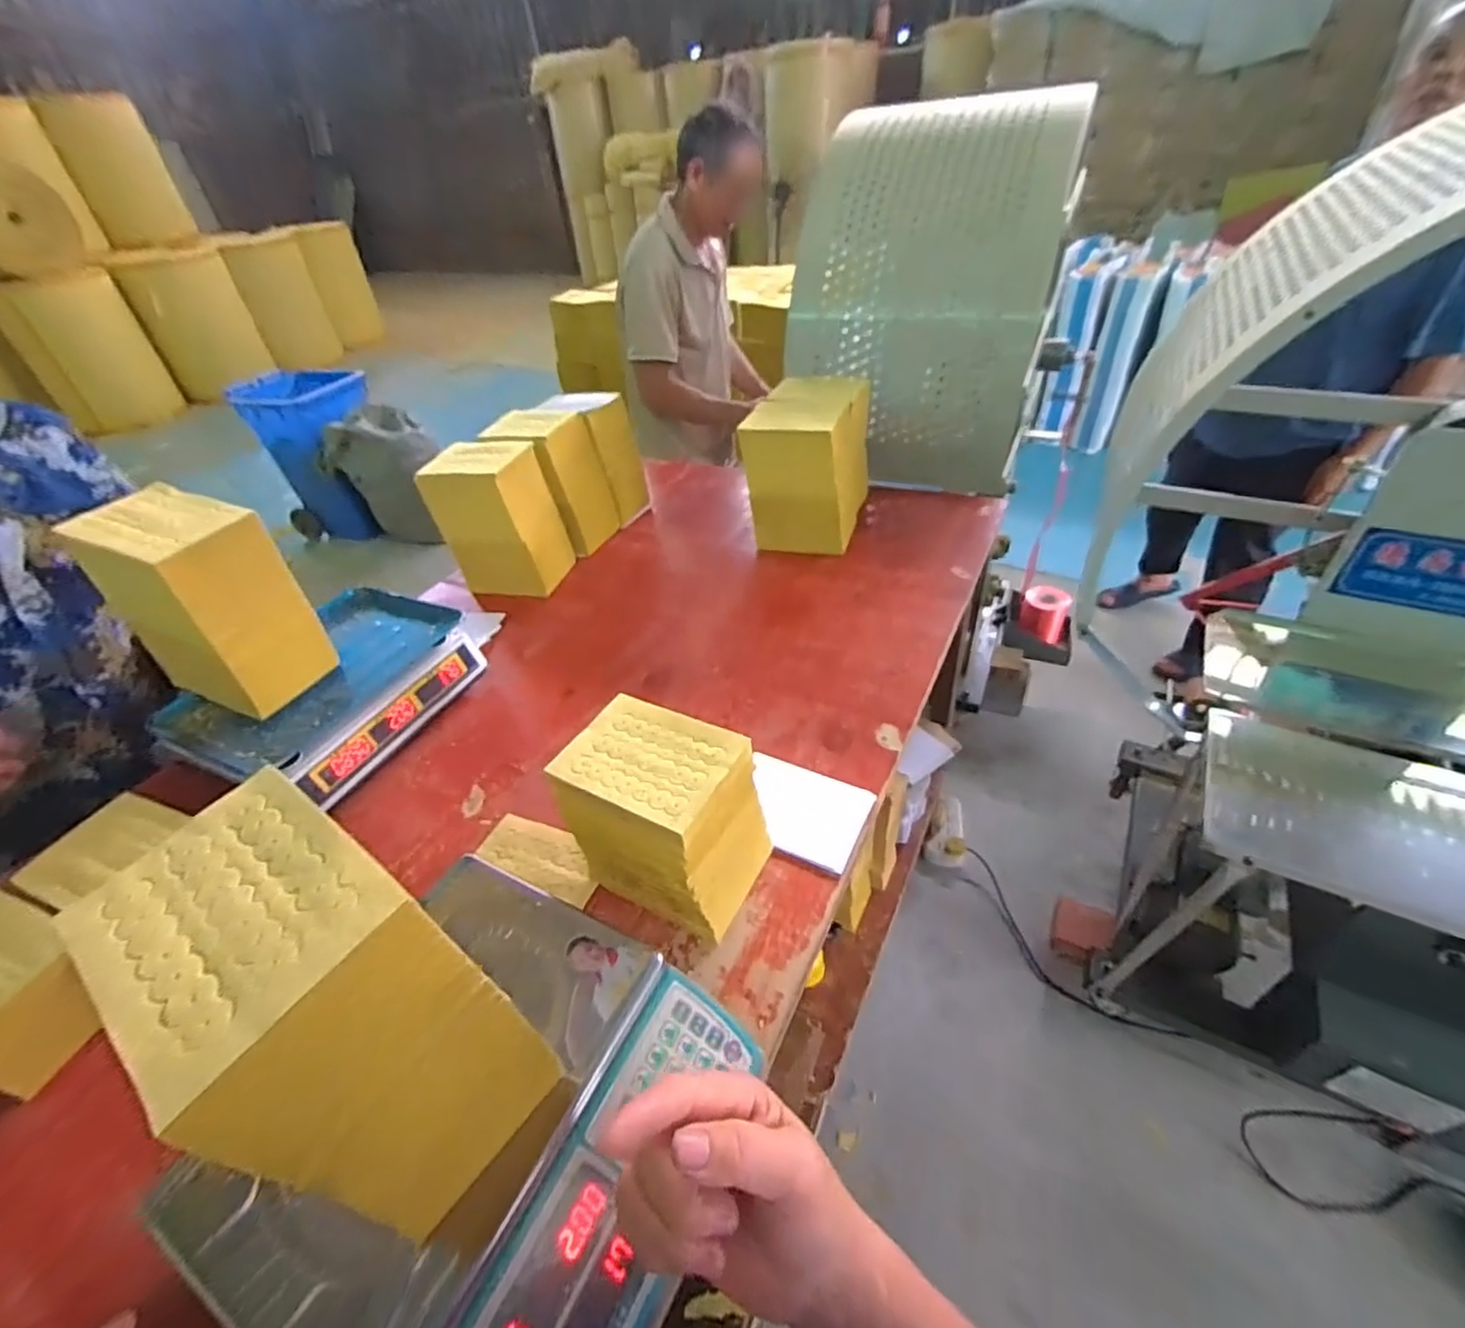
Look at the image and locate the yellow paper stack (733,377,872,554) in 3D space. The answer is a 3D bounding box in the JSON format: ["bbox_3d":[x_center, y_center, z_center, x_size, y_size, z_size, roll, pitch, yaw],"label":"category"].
[{"bbox_3d":[0.144,-0.359,1.154,0.179,0.235,0.237,13,44,20],"label":"yellow paper stack"}]

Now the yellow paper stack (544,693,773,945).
[{"bbox_3d":[-0.068,0.150,0.634,0.174,0.161,0.122,18,45,25],"label":"yellow paper stack"}]

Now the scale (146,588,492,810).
[{"bbox_3d":[-0.536,0.043,0.865,0.233,0.106,0.336,13,44,21],"label":"scale"}]

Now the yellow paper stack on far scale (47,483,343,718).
[{"bbox_3d":[-0.618,-0.073,0.759,0.163,0.230,0.131,14,44,21],"label":"yellow paper stack on far scale"}]

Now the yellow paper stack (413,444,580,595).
[{"bbox_3d":[-0.400,-0.245,1.098,0.177,0.224,0.123,5,41,12],"label":"yellow paper stack"}]

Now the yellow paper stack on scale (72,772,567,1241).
[{"bbox_3d":[-0.234,0.206,0.379,0.172,0.214,0.115,21,47,28],"label":"yellow paper stack on scale"}]

